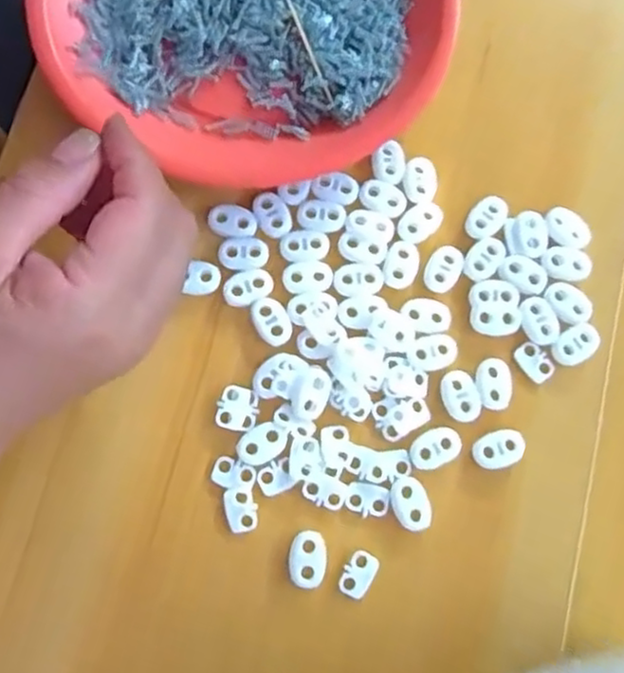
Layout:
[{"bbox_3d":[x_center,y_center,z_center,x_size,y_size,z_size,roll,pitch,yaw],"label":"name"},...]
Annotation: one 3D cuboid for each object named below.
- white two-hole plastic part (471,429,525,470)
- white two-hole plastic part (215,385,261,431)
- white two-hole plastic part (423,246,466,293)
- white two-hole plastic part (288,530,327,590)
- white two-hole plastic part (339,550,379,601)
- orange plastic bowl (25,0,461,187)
[{"bbox_3d":[0.081,0.049,0.296,0.023,0.004,0.015,-21,79,-8],"label":"white two-hole plastic part"},{"bbox_3d":[-0.032,0.032,0.297,0.017,0.005,0.019,20,77,1],"label":"white two-hole plastic part"},{"bbox_3d":[0.060,-0.031,0.311,0.015,0.004,0.022,24,77,2],"label":"white two-hole plastic part"},{"bbox_3d":[-0.002,0.092,0.282,0.015,0.004,0.022,6,77,-2],"label":"white two-hole plastic part"},{"bbox_3d":[0.019,0.098,0.282,0.012,0.004,0.019,32,77,4],"label":"white two-hole plastic part"},{"bbox_3d":[-0.027,-0.159,0.325,0.177,0.040,0.177,0,73,-1],"label":"orange plastic bowl"}]

